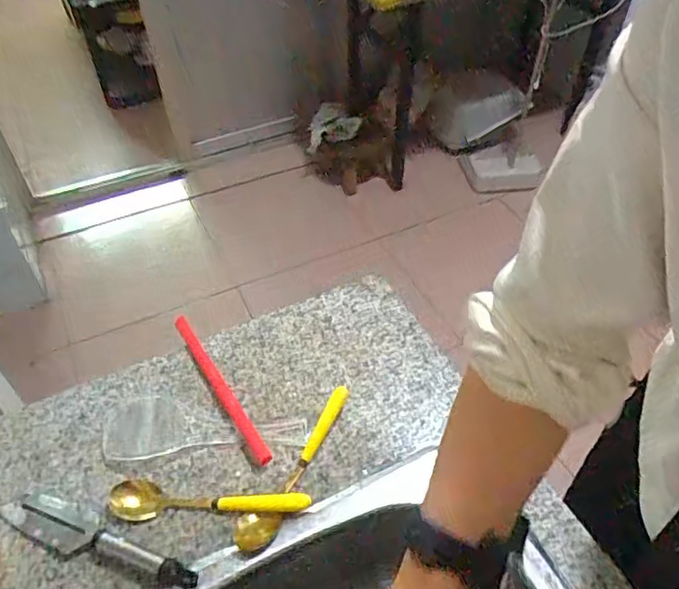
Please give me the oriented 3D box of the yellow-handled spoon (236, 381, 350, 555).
[{"bbox_3d":[-0.039,0.152,0.532,0.031,0.020,0.184,20,51,16],"label":"yellow-handled spoon"}]

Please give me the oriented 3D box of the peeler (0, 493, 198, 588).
[{"bbox_3d":[-0.209,0.210,0.480,0.186,0.019,0.039,20,51,16],"label":"peeler"}]

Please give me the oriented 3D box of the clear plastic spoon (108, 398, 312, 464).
[{"bbox_3d":[-0.133,0.137,0.551,0.196,0.012,0.070,6,48,4],"label":"clear plastic spoon"}]

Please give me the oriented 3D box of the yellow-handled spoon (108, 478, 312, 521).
[{"bbox_3d":[-0.114,0.179,0.507,0.171,0.021,0.034,-2,48,-3],"label":"yellow-handled spoon"}]

